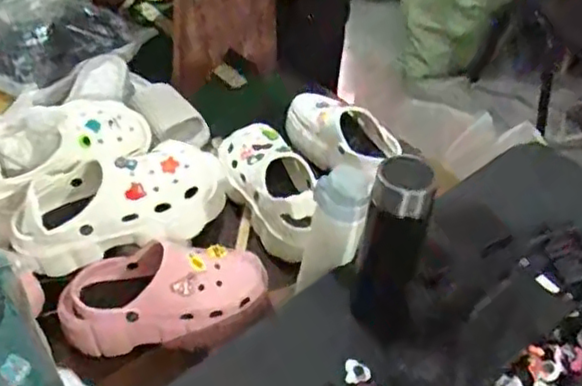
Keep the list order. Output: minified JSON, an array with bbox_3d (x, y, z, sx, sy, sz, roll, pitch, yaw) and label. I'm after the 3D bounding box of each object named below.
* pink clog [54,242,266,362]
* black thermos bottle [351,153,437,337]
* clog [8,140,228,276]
[{"bbox_3d":[-0.160,0.128,0.831,0.258,0.092,0.105,-6,42,-11],"label":"pink clog"},{"bbox_3d":[0.113,0.057,0.702,0.075,0.193,0.087,11,42,8],"label":"black thermos bottle"},{"bbox_3d":[-0.220,0.012,0.846,0.265,0.085,0.107,-14,44,-19],"label":"clog"}]

